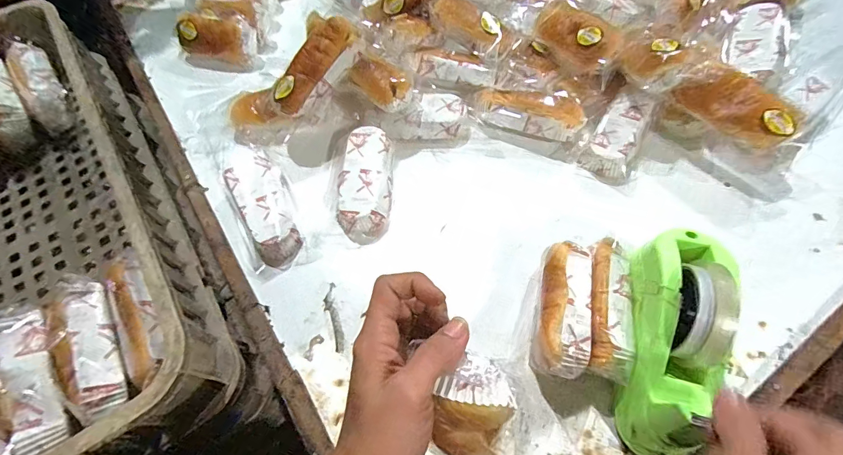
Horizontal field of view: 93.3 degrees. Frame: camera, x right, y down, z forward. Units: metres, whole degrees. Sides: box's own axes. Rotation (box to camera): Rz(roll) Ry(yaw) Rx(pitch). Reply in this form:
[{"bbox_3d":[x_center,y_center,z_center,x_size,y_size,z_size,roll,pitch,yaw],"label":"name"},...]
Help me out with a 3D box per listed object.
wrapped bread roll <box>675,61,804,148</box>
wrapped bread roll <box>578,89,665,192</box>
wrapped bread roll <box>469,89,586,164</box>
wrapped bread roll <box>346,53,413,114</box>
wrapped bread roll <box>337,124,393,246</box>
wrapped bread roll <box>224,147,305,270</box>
[{"bbox_3d":[0.391,-0.153,0.490,0.069,0.034,0.133,-40,66,-17],"label":"wrapped bread roll"},{"bbox_3d":[0.269,-0.121,0.531,0.072,0.033,0.131,26,80,16],"label":"wrapped bread roll"},{"bbox_3d":[0.146,-0.153,0.553,0.158,0.058,0.060,17,63,12],"label":"wrapped bread roll"},{"bbox_3d":[-0.053,-0.194,0.537,0.083,0.046,0.052,35,69,20],"label":"wrapped bread roll"},{"bbox_3d":[-0.072,-0.057,0.516,0.068,0.043,0.155,2,61,4],"label":"wrapped bread roll"},{"bbox_3d":[-0.197,-0.027,0.502,0.067,0.043,0.158,-26,63,-11],"label":"wrapped bread roll"}]

